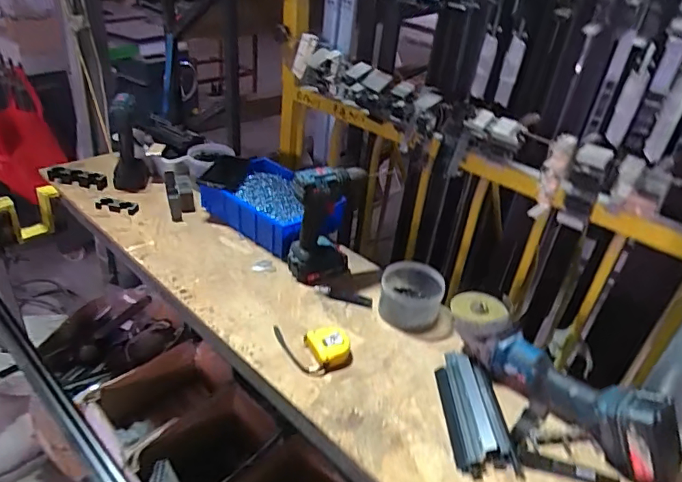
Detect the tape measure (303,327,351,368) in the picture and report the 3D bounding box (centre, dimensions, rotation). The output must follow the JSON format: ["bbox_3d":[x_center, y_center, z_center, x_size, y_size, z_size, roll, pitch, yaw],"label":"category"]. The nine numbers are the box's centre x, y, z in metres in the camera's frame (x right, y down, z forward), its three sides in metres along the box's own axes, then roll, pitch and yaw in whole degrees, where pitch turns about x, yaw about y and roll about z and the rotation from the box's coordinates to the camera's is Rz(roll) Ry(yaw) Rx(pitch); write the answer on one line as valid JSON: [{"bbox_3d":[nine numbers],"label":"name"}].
[{"bbox_3d":[-0.019,0.172,0.819,0.067,0.034,0.076,-5,35,-19],"label":"tape measure"}]

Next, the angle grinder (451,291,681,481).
[{"bbox_3d":[0.313,0.210,0.752,0.096,0.110,0.372,-21,43,-37],"label":"angle grinder"}]

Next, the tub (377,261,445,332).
[{"bbox_3d":[0.127,0.099,0.914,0.106,0.080,0.101,5,33,-4],"label":"tub"}]

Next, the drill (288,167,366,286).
[{"bbox_3d":[-0.023,-0.026,0.948,0.141,0.224,0.085,-6,35,-19],"label":"drill"}]

